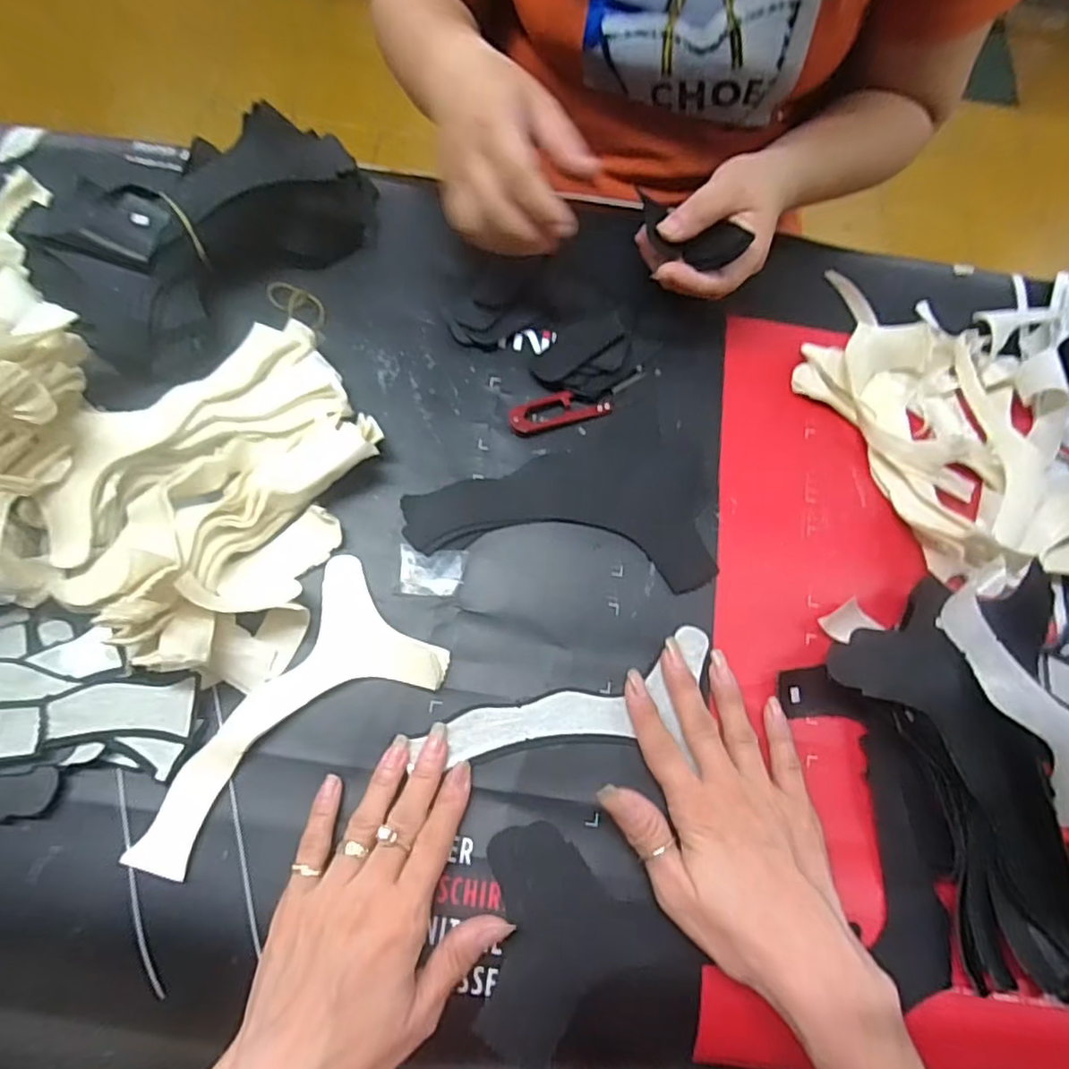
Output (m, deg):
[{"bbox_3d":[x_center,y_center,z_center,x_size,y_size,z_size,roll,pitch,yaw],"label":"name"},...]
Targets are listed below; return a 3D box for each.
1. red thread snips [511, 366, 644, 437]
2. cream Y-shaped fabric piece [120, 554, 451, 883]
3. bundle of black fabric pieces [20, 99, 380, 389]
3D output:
[{"bbox_3d":[0.031,-0.089,0.425,0.101,0.011,0.023,-19,75,-11],"label":"red thread snips"},{"bbox_3d":[-0.122,0.108,0.345,0.089,0.012,0.179,30,72,5],"label":"cream Y-shaped fabric piece"},{"bbox_3d":[-0.210,-0.200,0.416,0.118,0.068,0.213,36,73,7],"label":"bundle of black fabric pieces"}]

